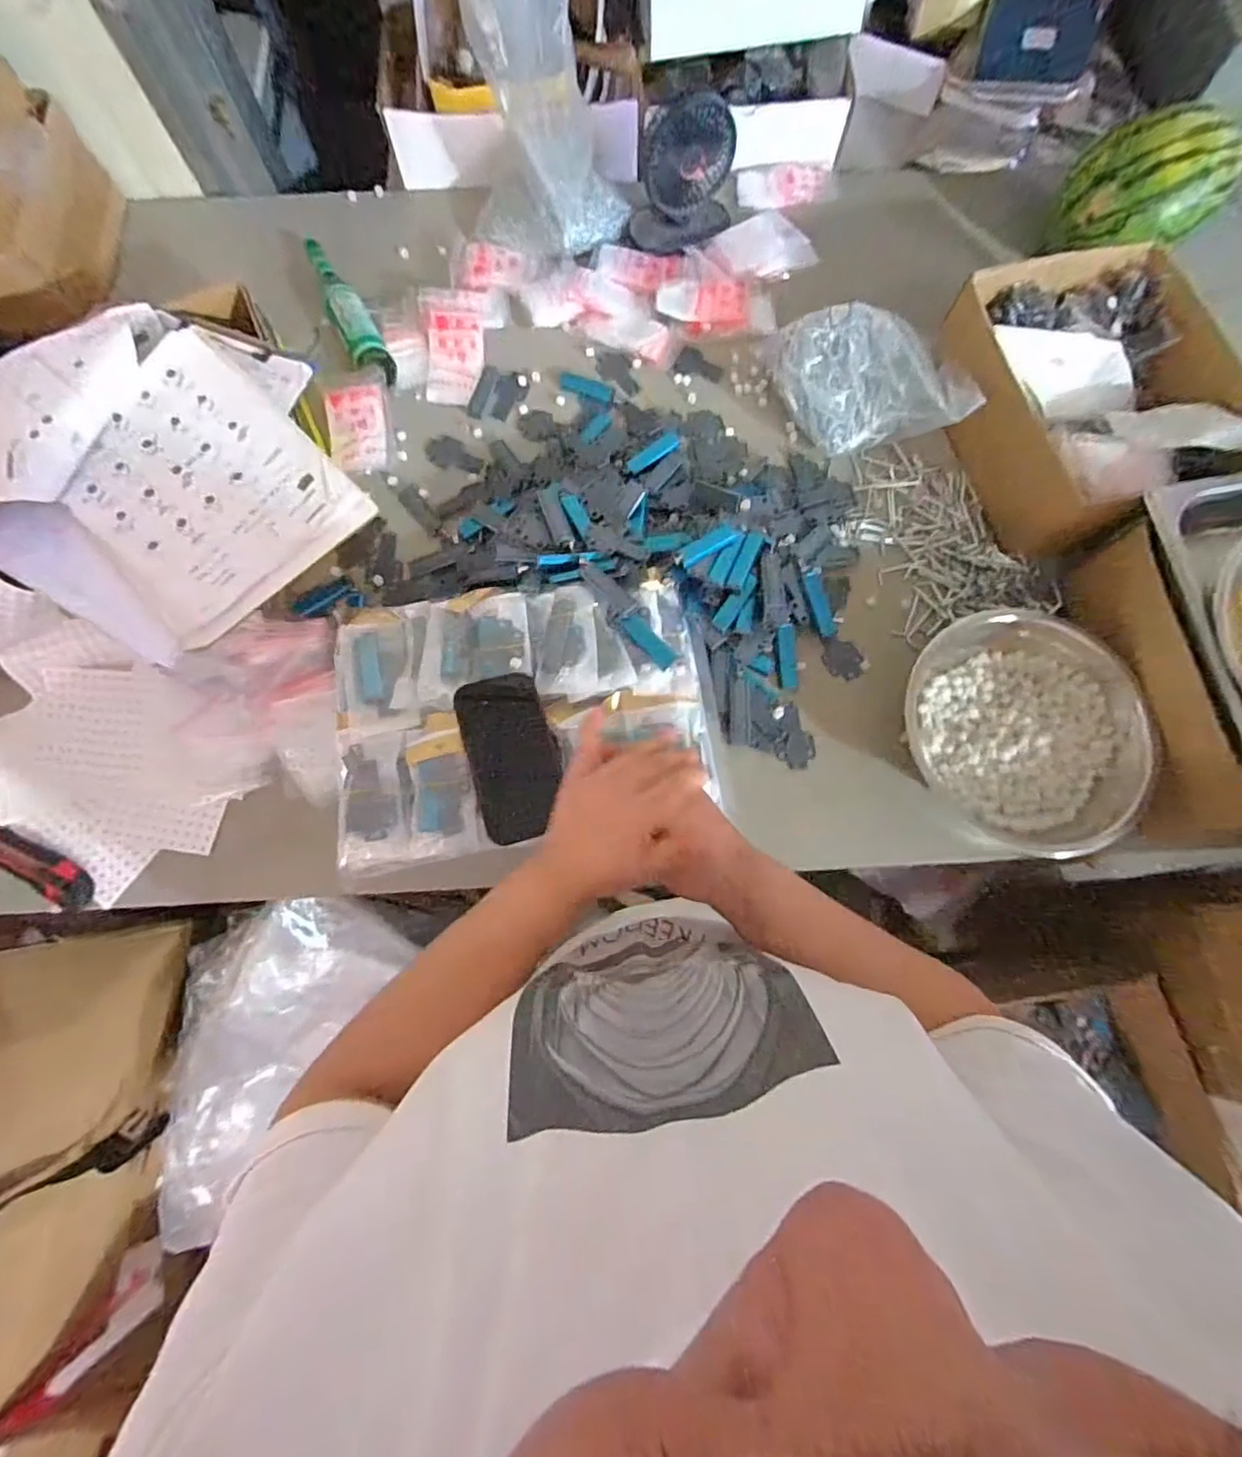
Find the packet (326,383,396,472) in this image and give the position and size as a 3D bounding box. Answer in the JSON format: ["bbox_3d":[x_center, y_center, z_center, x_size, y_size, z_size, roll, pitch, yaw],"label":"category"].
[{"bbox_3d":[-0.330,-0.380,0.756,0.074,0.030,0.111,-9,76,-3],"label":"packet"}]

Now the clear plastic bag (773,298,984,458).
[{"bbox_3d":[0.297,-0.425,0.732,0.214,0.092,0.160,8,76,2],"label":"clear plastic bag"}]

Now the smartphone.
[{"bbox_3d":[-0.106,0.027,0.583,0.085,0.009,0.156,-16,84,-4],"label":"smartphone"}]

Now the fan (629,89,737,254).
[{"bbox_3d":[0.082,-0.728,0.782,0.130,0.126,0.097,1,76,0],"label":"fan"}]

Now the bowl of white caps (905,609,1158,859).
[{"bbox_3d":[0.429,0.001,0.627,0.223,0.085,0.263,-32,78,-8],"label":"bowl of white caps"}]

